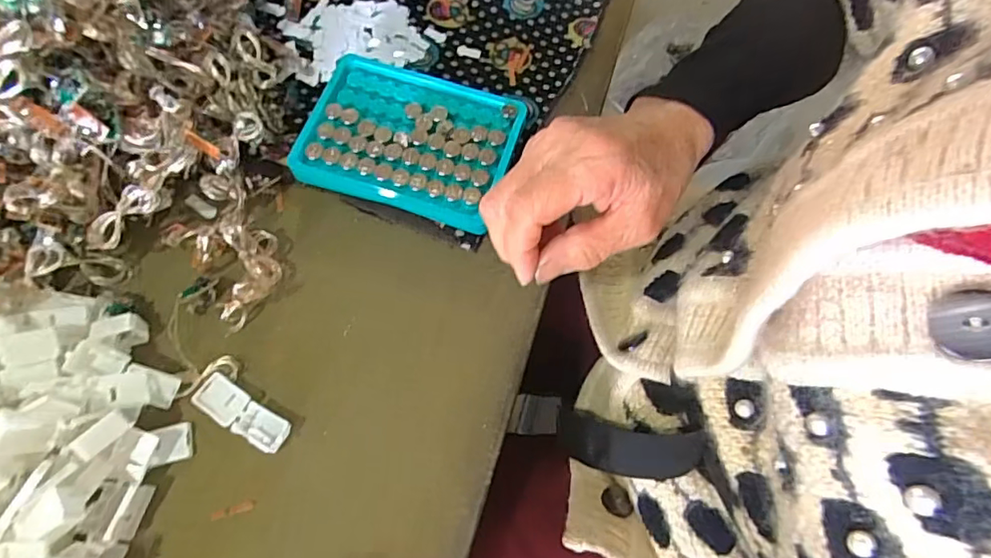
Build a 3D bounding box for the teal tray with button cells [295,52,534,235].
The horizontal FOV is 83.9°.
[{"bbox_3d":[-0.061,-0.094,0.364,0.142,0.022,0.100,16,68,3],"label":"teal tray with button cells"}]

